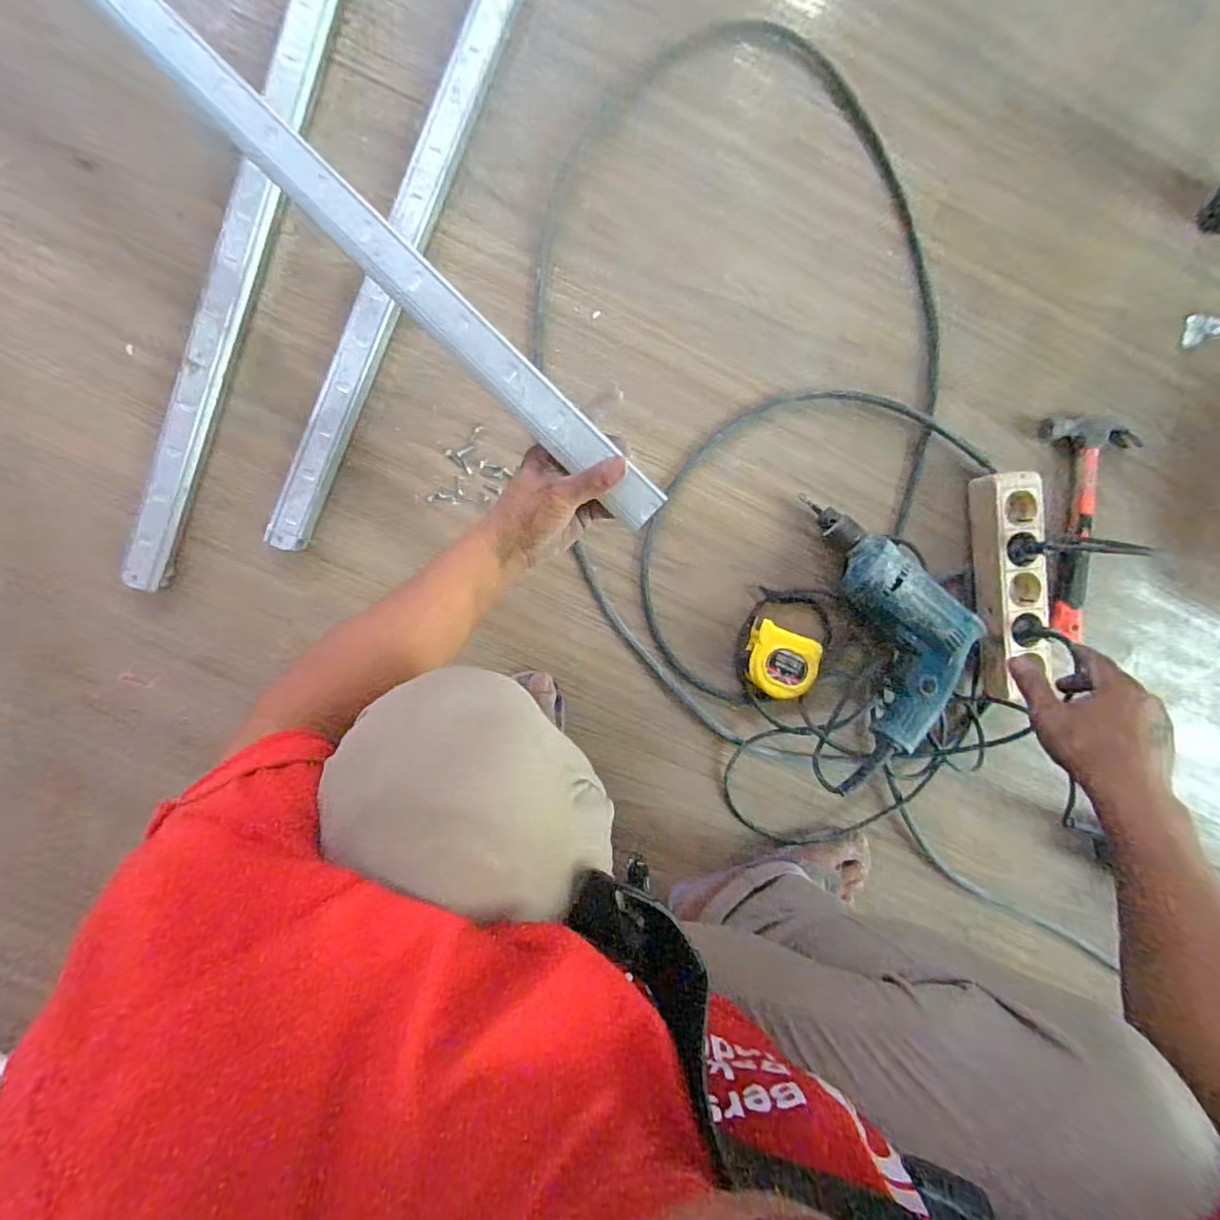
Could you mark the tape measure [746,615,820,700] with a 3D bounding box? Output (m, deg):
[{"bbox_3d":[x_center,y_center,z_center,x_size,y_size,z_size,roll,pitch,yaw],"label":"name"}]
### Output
[{"bbox_3d":[0.198,0.058,0.632,0.083,0.051,0.080,24,95,-4],"label":"tape measure"}]

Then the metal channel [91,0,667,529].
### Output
[{"bbox_3d":[-0.291,-0.388,0.415,0.891,0.018,0.040,44,96,-3],"label":"metal channel"}]

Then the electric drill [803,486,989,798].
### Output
[{"bbox_3d":[0.313,0.037,0.597,0.155,0.100,0.302,-6,97,-1],"label":"electric drill"}]

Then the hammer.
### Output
[{"bbox_3d":[0.549,-0.093,0.628,0.093,0.023,0.251,-4,97,-1],"label":"hammer"}]

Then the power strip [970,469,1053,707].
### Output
[{"bbox_3d":[0.434,-0.027,0.591,0.061,0.039,0.237,-4,94,0],"label":"power strip"}]

